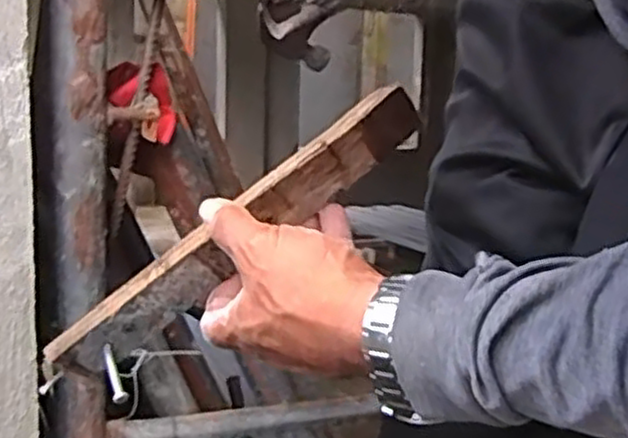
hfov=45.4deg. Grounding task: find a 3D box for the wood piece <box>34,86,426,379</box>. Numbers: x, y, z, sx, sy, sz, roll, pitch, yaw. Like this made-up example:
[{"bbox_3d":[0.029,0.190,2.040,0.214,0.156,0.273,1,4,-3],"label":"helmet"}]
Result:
[{"bbox_3d":[-0.045,0.012,0.443,0.250,0.046,0.009,-38,37,6],"label":"wood piece"}]

